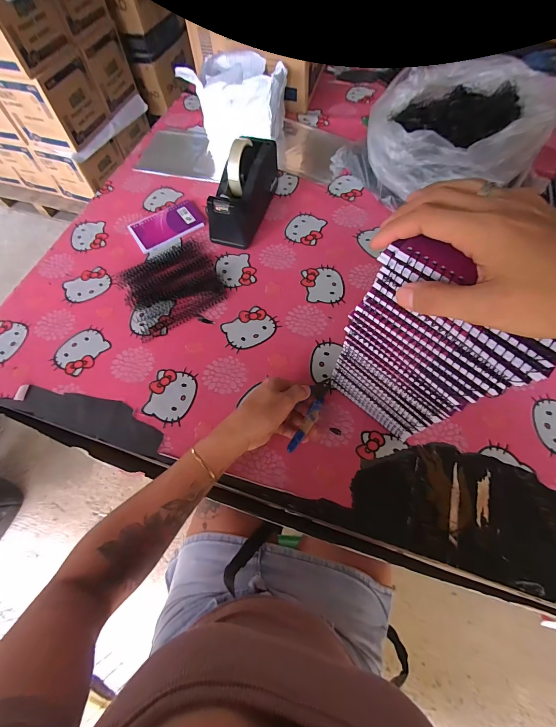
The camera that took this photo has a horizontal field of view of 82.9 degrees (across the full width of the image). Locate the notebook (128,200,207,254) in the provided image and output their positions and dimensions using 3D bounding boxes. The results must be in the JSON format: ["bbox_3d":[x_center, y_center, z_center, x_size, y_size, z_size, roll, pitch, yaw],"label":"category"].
[{"bbox_3d":[-0.217,-0.273,0.623,0.137,0.008,0.086,-32,66,-14],"label":"notebook"}]

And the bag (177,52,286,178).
[{"bbox_3d":[-0.083,-0.602,0.713,0.198,0.132,0.170,20,65,12],"label":"bag"}]

